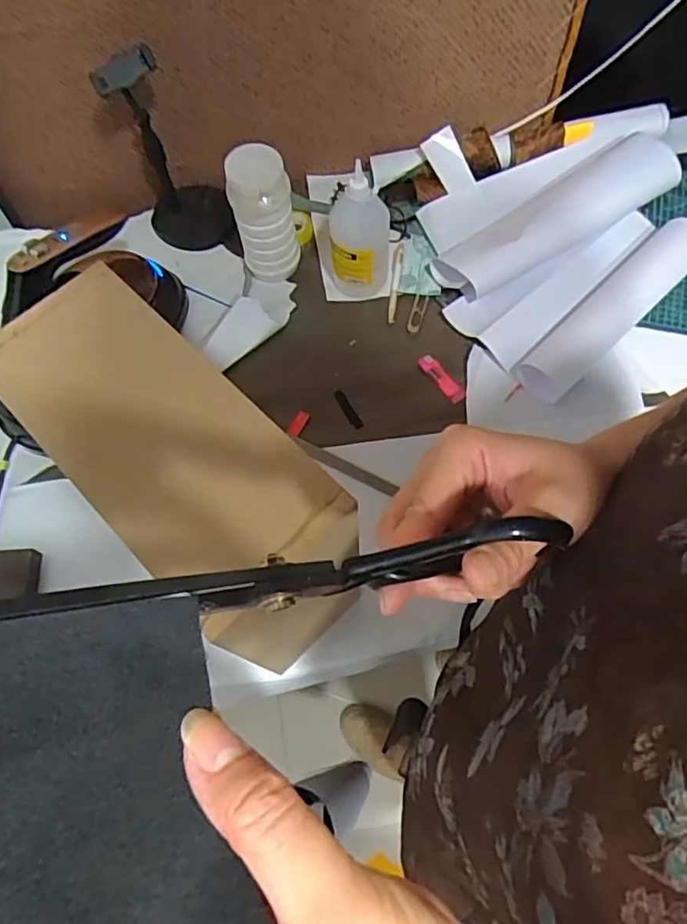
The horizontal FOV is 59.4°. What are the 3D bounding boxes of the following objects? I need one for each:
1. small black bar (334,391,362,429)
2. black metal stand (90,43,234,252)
[{"bbox_3d":[0.006,-0.069,0.791,0.014,0.004,0.062,-28,69,-9],"label":"small black bar"},{"bbox_3d":[-0.238,-0.424,0.810,0.111,0.261,0.104,-18,68,-5],"label":"black metal stand"}]

